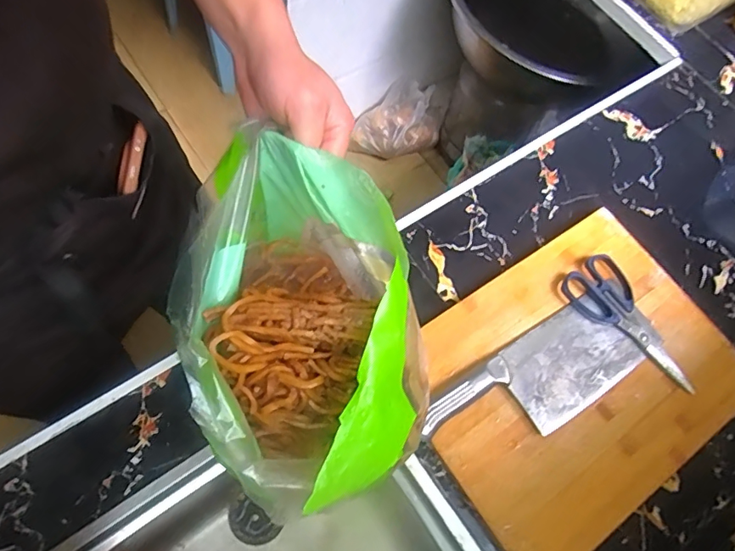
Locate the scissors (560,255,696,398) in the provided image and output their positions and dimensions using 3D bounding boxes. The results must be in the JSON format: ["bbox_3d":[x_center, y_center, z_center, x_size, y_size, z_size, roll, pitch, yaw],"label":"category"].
[{"bbox_3d":[0.303,0.059,0.588,0.078,0.012,0.178,-23,71,-15],"label":"scissors"}]

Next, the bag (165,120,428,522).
[{"bbox_3d":[-0.051,0.029,0.392,0.150,0.143,0.255,-16,65,-7],"label":"bag"}]

